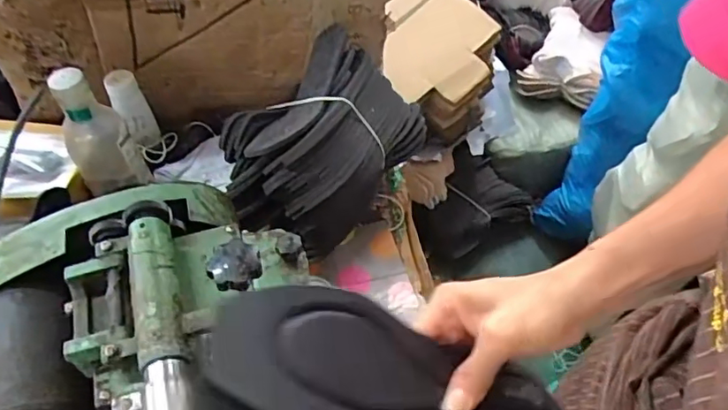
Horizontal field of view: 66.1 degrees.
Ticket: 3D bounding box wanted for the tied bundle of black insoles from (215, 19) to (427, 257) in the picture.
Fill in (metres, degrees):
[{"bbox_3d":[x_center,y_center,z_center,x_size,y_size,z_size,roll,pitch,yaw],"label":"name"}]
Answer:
[{"bbox_3d":[-0.065,-0.079,0.729,0.185,0.129,0.280,27,57,21],"label":"tied bundle of black insoles"}]

